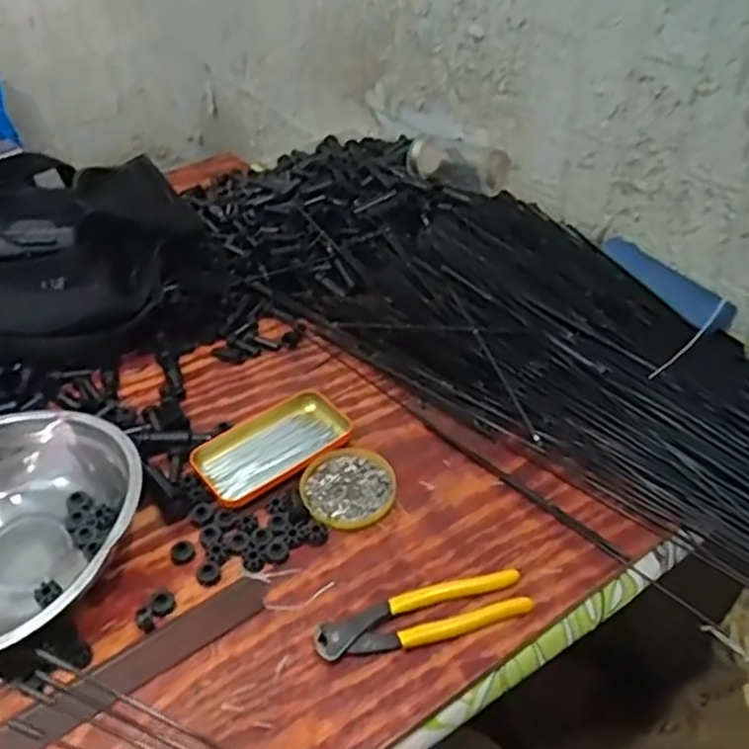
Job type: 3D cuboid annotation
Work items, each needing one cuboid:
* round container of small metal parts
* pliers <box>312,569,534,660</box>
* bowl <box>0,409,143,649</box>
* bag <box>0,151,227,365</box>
[{"bbox_3d":[-0.023,0.100,0.637,0.081,0.009,0.084,-1,41,1],"label":"round container of small metal parts"},{"bbox_3d":[0.038,0.186,0.542,0.164,0.023,0.036,-12,42,-12],"label":"pliers"},{"bbox_3d":[-0.276,0.119,0.557,0.190,0.080,0.178,-1,41,1],"label":"bowl"},{"bbox_3d":[-0.322,-0.144,0.780,0.279,0.140,0.179,-25,46,-24],"label":"bag"}]

